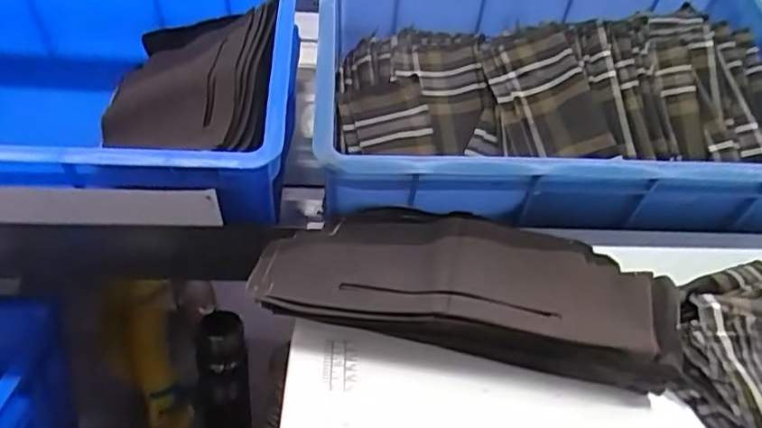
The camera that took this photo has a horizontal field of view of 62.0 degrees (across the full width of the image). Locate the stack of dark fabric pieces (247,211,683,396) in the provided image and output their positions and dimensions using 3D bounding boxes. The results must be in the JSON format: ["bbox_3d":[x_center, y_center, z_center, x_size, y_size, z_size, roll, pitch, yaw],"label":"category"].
[{"bbox_3d":[0.065,0.043,0.510,0.310,0.038,0.182,8,29,8],"label":"stack of dark fabric pieces"}]

